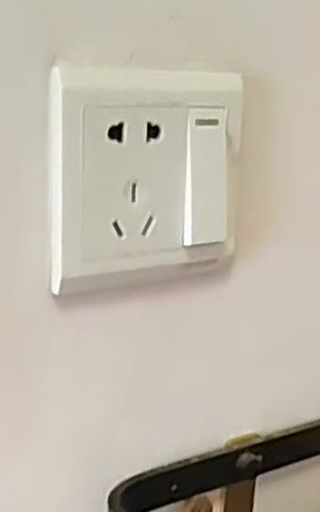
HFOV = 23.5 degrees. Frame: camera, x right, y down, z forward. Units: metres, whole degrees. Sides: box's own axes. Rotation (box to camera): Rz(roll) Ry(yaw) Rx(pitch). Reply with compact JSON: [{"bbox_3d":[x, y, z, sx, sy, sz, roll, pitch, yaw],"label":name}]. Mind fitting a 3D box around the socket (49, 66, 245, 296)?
[{"bbox_3d":[-0.003,-0.032,0.314,0.087,0.083,0.011,-6,17,-31],"label":"socket"}]

